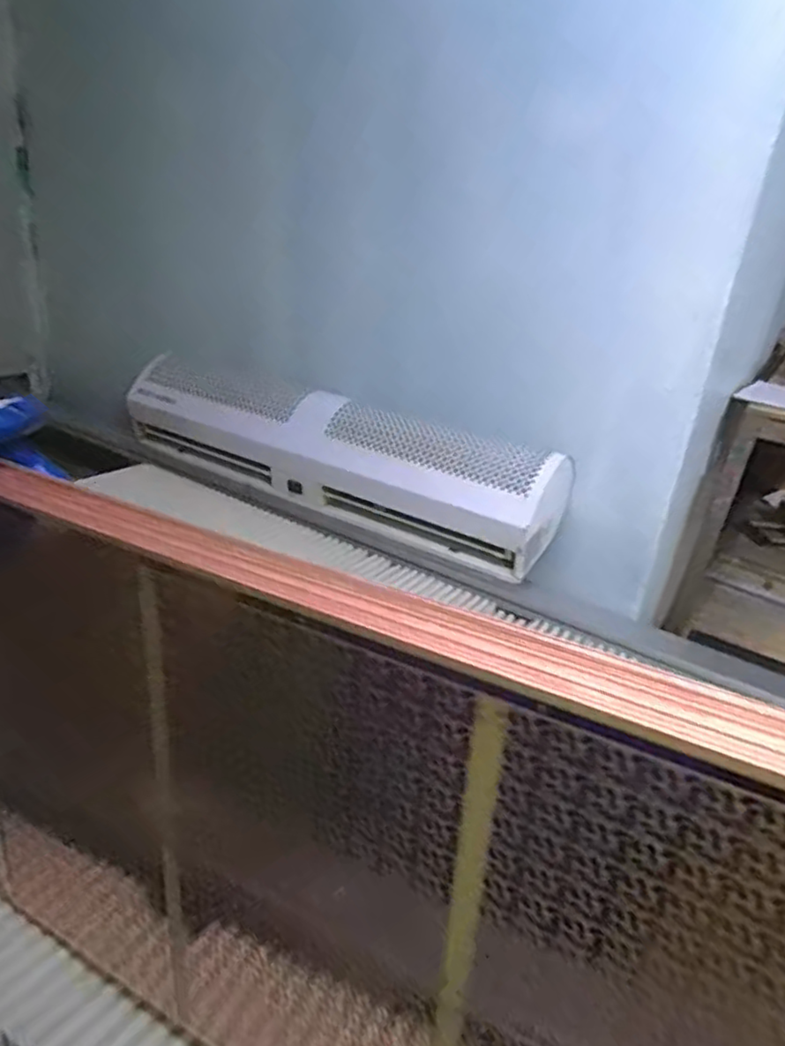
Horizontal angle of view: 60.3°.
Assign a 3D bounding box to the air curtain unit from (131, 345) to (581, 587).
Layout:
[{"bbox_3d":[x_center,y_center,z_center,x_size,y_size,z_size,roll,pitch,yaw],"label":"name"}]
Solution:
[{"bbox_3d":[-0.115,-0.117,1.184,0.807,0.179,0.148,16,26,21],"label":"air curtain unit"}]

